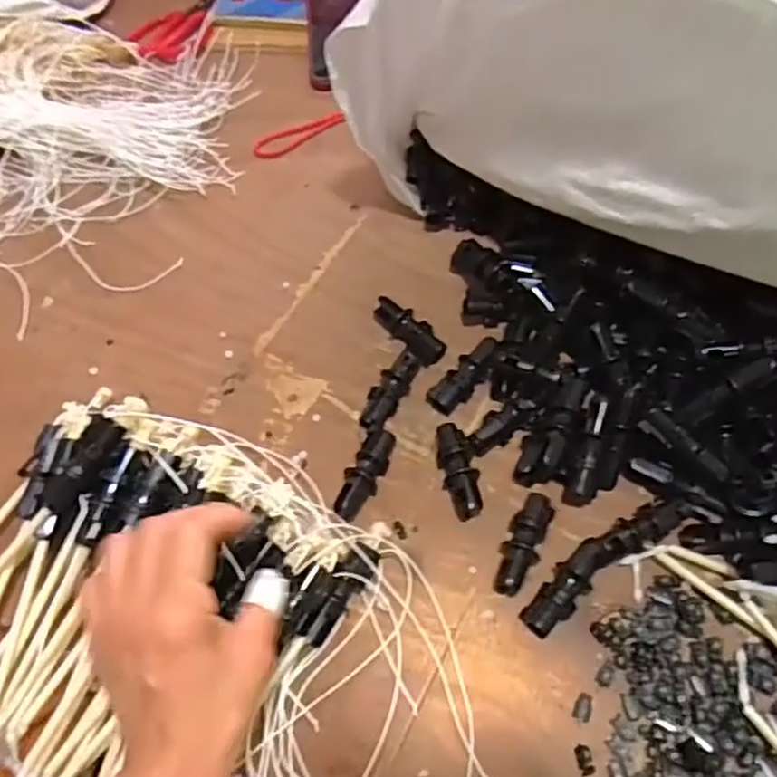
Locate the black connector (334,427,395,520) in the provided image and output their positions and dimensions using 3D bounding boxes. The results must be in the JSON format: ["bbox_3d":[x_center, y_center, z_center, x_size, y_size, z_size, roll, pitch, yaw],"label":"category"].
[{"bbox_3d":[-0.015,0.058,0.492,0.020,0.020,0.069,18,61,15],"label":"black connector"}]

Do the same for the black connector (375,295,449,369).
[{"bbox_3d":[0.016,-0.046,0.551,0.025,0.022,0.064,-38,63,-18],"label":"black connector"}]

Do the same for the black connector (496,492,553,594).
[{"bbox_3d":[0.086,0.099,0.459,0.023,0.019,0.067,19,62,15],"label":"black connector"}]

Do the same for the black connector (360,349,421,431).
[{"bbox_3d":[0.002,0.001,0.524,0.021,0.021,0.074,20,62,16],"label":"black connector"}]

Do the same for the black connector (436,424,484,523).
[{"bbox_3d":[0.048,0.055,0.487,0.023,0.022,0.066,-11,58,-2],"label":"black connector"}]

